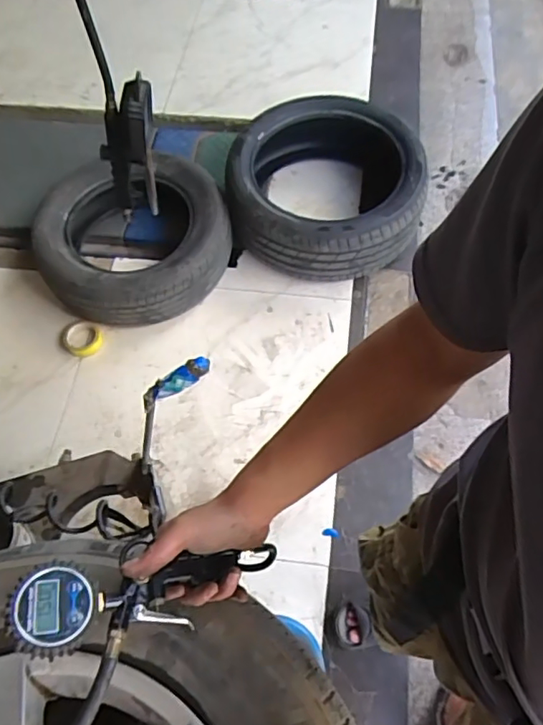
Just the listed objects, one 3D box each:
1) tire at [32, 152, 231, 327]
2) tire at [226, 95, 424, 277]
[{"bbox_3d":[-0.413,-0.371,1.644,0.539,0.220,0.530,-1,63,2],"label":"tire"},{"bbox_3d":[0.161,-0.530,1.695,0.584,0.236,0.563,-1,63,2],"label":"tire"}]

